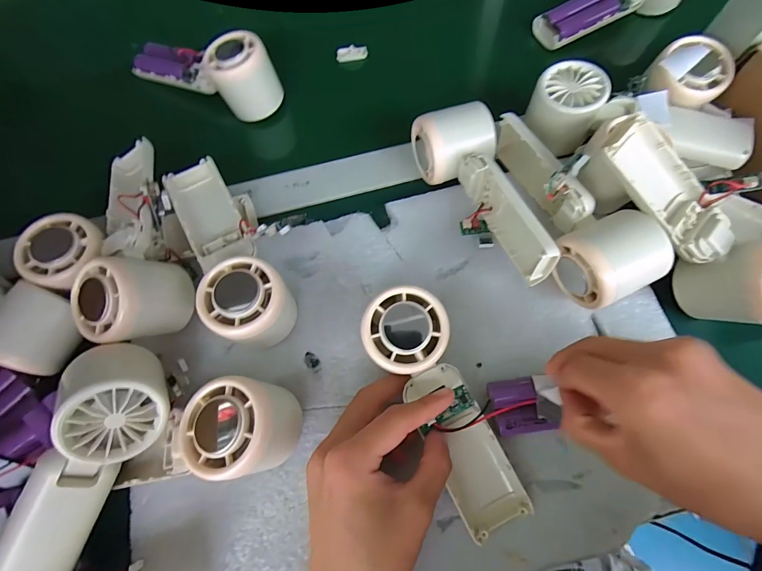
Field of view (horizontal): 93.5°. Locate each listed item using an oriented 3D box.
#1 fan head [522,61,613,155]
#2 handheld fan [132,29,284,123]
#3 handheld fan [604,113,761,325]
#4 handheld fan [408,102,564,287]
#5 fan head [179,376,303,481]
[{"bbox_3d":[0.153,-0.149,0.305,0.054,0.047,0.057,-1,72,2],"label":"fan head"},{"bbox_3d":[-0.179,-0.220,0.352,0.155,0.055,0.051,24,75,9],"label":"handheld fan"},{"bbox_3d":[0.214,-0.045,0.246,0.060,0.054,0.164,-37,87,-9],"label":"handheld fan"},{"bbox_3d":[0.079,-0.072,0.281,0.060,0.053,0.159,-20,73,-4],"label":"handheld fan"},{"bbox_3d":[-0.087,0.090,0.231,0.059,0.064,0.057,3,72,3],"label":"fan head"}]

